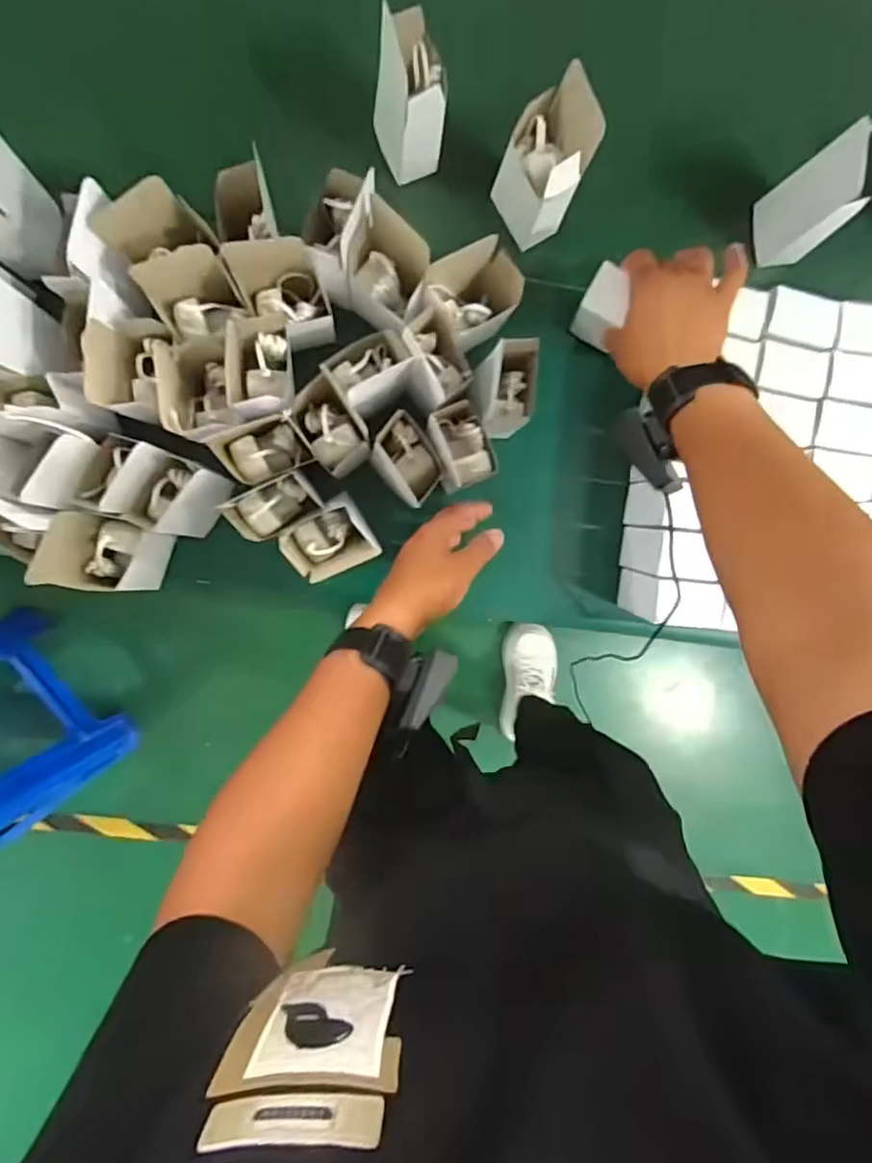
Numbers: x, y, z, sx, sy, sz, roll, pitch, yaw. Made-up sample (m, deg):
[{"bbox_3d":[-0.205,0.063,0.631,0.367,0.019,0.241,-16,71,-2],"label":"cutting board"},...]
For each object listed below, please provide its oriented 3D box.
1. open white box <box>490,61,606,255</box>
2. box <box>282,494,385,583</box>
[{"bbox_3d":[0.096,-0.371,0.533,0.056,0.131,0.077,-31,97,-2],"label":"open white box"},{"bbox_3d":[-0.093,-0.034,0.527,0.070,0.048,0.060,-31,97,-2],"label":"box"}]

